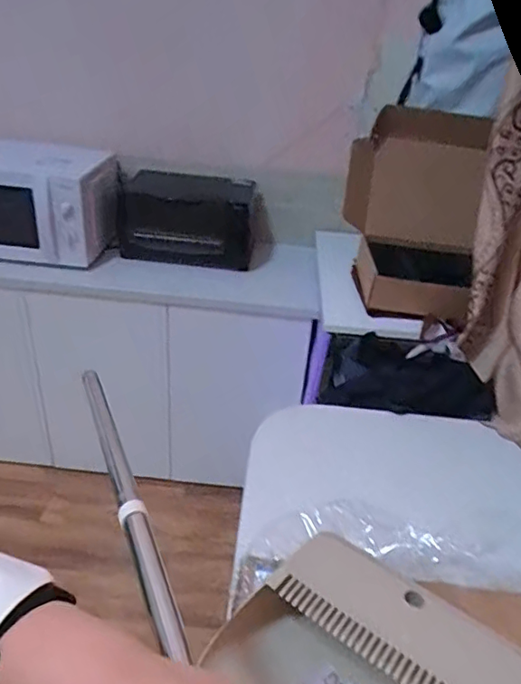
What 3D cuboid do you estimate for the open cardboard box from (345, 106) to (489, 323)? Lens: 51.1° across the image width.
[{"bbox_3d":[0.344,-0.303,1.271,0.320,0.371,0.380,12,33,10],"label":"open cardboard box"}]

